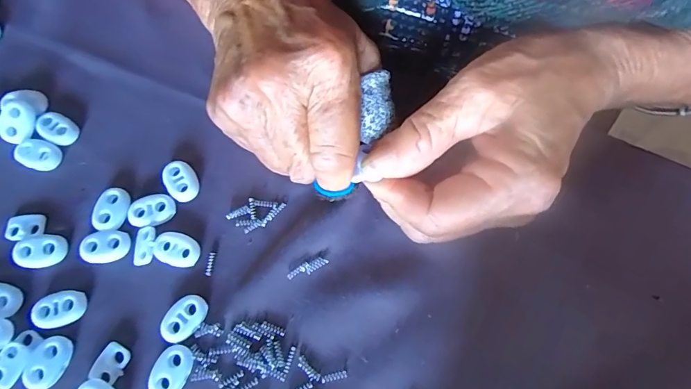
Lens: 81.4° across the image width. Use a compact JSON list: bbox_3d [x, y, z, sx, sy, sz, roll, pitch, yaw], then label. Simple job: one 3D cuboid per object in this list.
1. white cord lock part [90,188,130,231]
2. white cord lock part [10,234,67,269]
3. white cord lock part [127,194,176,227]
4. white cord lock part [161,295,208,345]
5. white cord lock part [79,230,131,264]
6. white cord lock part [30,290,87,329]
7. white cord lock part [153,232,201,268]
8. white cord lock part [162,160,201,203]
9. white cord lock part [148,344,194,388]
[{"bbox_3d":[-0.117,0.007,0.200,0.015,0.005,0.021,12,72,2],"label":"white cord lock part"},{"bbox_3d":[-0.146,0.027,0.192,0.022,0.006,0.015,-4,72,-4],"label":"white cord lock part"},{"bbox_3d":[-0.097,0.008,0.200,0.022,0.004,0.015,-14,73,-7],"label":"white cord lock part"},{"bbox_3d":[-0.074,0.058,0.186,0.015,0.005,0.022,42,75,11],"label":"white cord lock part"},{"bbox_3d":[-0.117,0.025,0.194,0.022,0.004,0.015,-8,73,-5],"label":"white cord lock part"},{"bbox_3d":[-0.132,0.053,0.184,0.022,0.005,0.015,-12,73,-6],"label":"white cord lock part"},{"bbox_3d":[-0.082,0.027,0.196,0.021,0.005,0.016,14,72,3],"label":"white cord lock part"},{"bbox_3d":[-0.085,-0.007,0.208,0.016,0.007,0.022,-30,76,-11],"label":"white cord lock part"},{"bbox_3d":[-0.078,0.079,0.179,0.015,0.005,0.023,20,72,4],"label":"white cord lock part"}]

